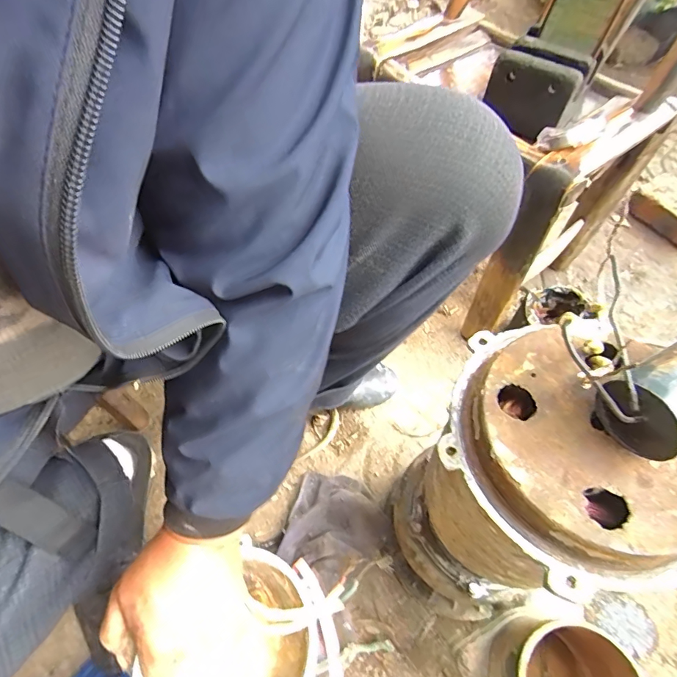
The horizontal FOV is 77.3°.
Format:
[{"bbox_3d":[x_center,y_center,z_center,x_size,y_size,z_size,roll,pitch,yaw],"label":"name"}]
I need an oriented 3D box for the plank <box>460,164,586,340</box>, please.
[{"bbox_3d":[0.242,-0.092,0.611,0.059,0.312,0.057,24,58,15],"label":"plank"}]

